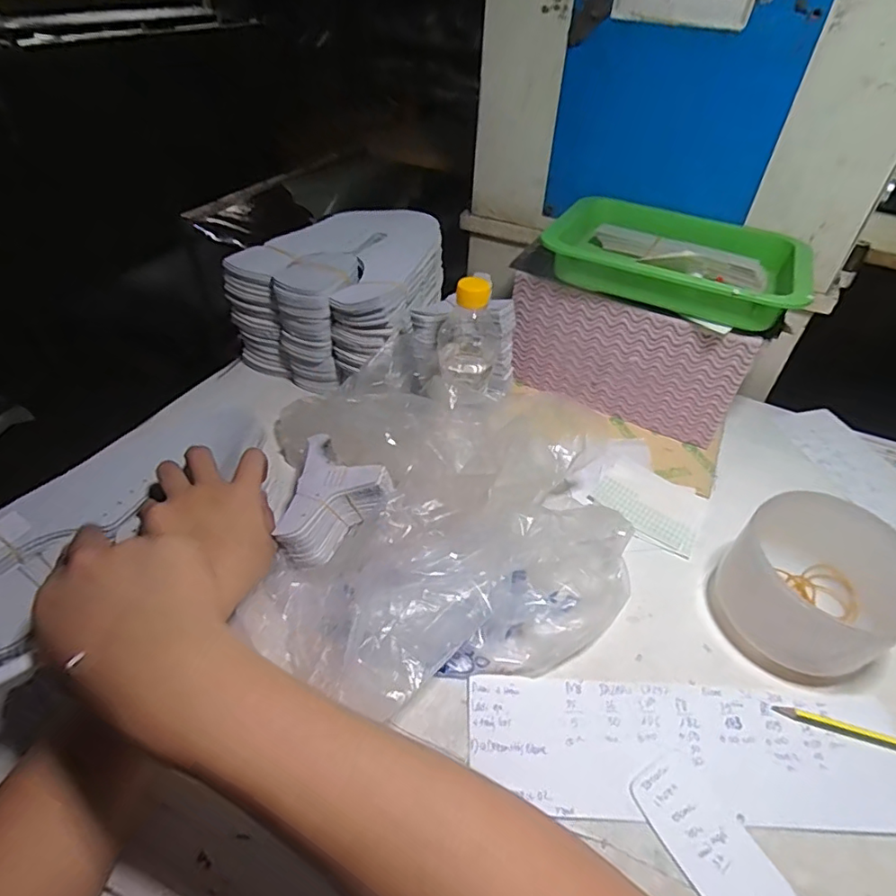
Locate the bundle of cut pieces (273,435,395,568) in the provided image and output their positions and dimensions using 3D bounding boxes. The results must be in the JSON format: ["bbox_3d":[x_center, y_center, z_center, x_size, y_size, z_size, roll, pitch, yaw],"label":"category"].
[{"bbox_3d":[-0.094,0.041,0.483,0.085,0.046,0.125,5,42,-1],"label":"bundle of cut pieces"}]

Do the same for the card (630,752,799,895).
[{"bbox_3d":[0.163,0.246,0.338,0.051,0.004,0.101,-20,49,-26],"label":"card"}]

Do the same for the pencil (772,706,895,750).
[{"bbox_3d":[0.304,0.206,0.390,0.130,0.004,0.012,15,43,9],"label":"pencil"}]

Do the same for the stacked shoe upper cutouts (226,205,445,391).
[{"bbox_3d":[-0.123,-0.191,0.677,0.193,0.128,0.233,15,44,11],"label":"stacked shoe upper cutouts"}]

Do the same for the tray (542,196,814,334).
[{"bbox_3d":[0.244,-0.204,0.580,0.236,0.047,0.185,25,47,21],"label":"tray"}]

